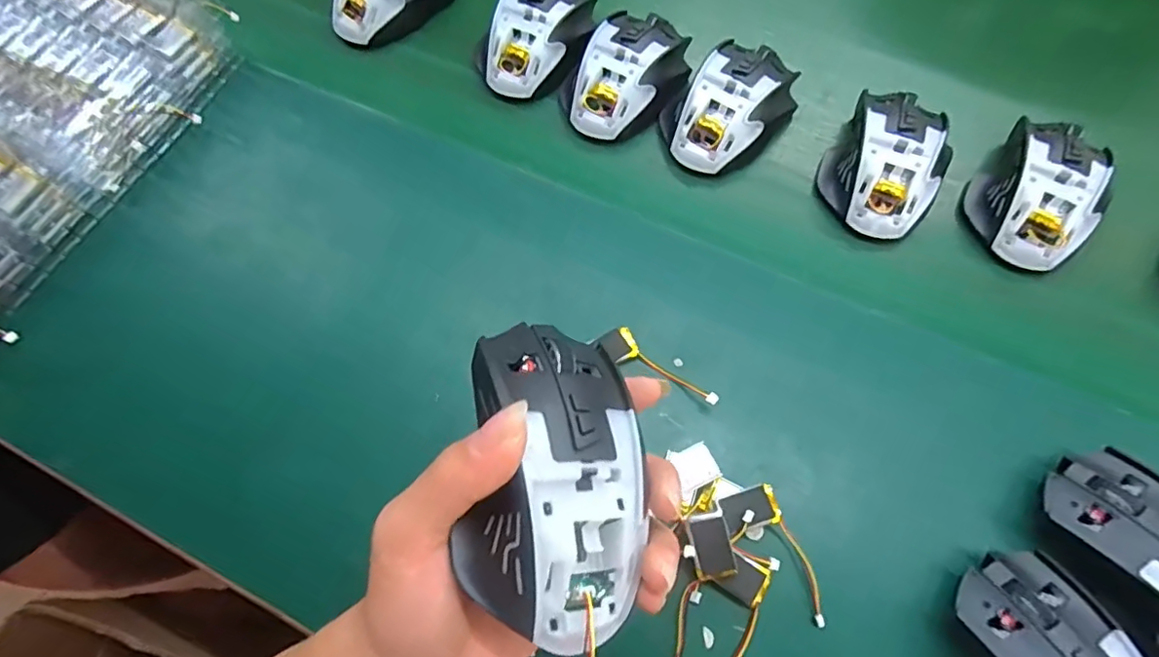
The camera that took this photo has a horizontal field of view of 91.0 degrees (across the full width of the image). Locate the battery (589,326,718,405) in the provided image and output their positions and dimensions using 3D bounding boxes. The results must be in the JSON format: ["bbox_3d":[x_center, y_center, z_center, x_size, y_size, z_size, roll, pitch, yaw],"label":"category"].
[{"bbox_3d":[0.046,0.022,0.337,0.080,0.008,0.023,29,71,0],"label":"battery"}]

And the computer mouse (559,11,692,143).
[{"bbox_3d":[0.034,-0.187,0.415,0.073,0.036,0.108,34,75,13],"label":"computer mouse"}]

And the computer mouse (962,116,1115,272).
[{"bbox_3d":[0.299,-0.089,0.371,0.074,0.038,0.101,33,74,12],"label":"computer mouse"}]

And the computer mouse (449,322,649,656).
[{"bbox_3d":[-0.008,0.051,0.203,0.062,0.040,0.111,1,68,2],"label":"computer mouse"}]

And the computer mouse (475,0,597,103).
[{"bbox_3d":[-0.029,-0.221,0.430,0.067,0.039,0.102,24,73,10],"label":"computer mouse"}]

